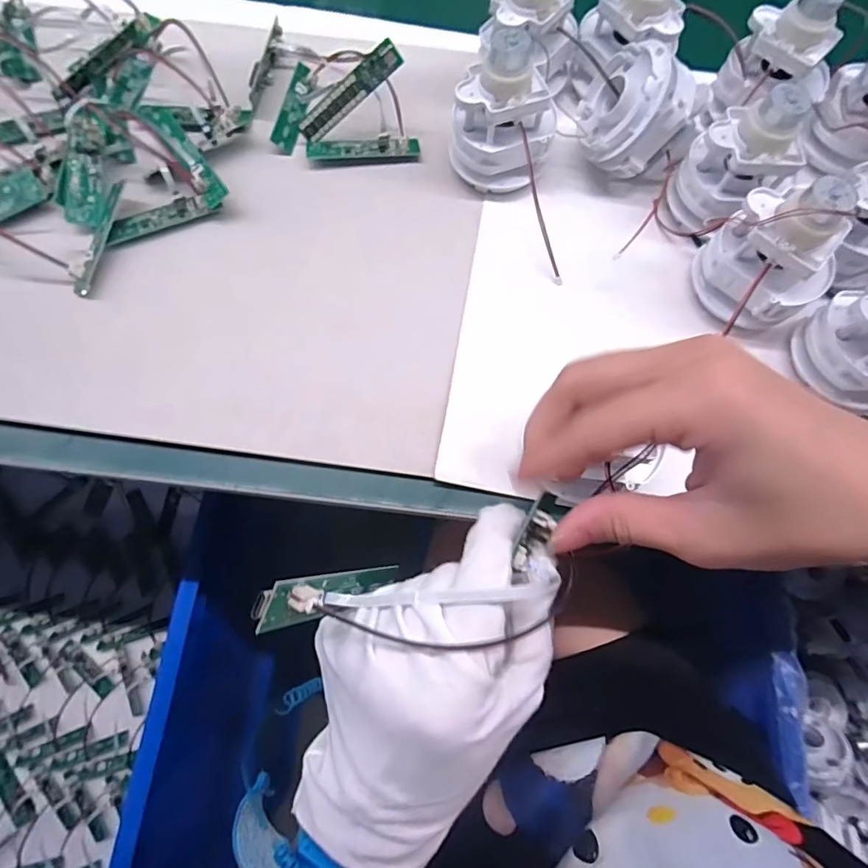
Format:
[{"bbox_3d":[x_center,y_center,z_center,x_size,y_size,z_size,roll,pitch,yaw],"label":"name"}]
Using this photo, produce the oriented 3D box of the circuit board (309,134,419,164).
[{"bbox_3d":[-0.051,-0.209,0.359,0.081,0.014,0.018,-7,72,-4],"label":"circuit board"}]

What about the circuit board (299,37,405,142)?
[{"bbox_3d":[-0.060,-0.239,0.341,0.084,0.018,0.006,-27,42,23],"label":"circuit board"}]

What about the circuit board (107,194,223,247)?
[{"bbox_3d":[-0.186,-0.149,0.334,0.074,0.008,0.019,-25,75,-10],"label":"circuit board"}]

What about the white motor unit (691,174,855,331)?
[{"bbox_3d":[0.204,-0.107,0.290,0.060,0.084,0.070,-38,77,-13],"label":"white motor unit"}]

